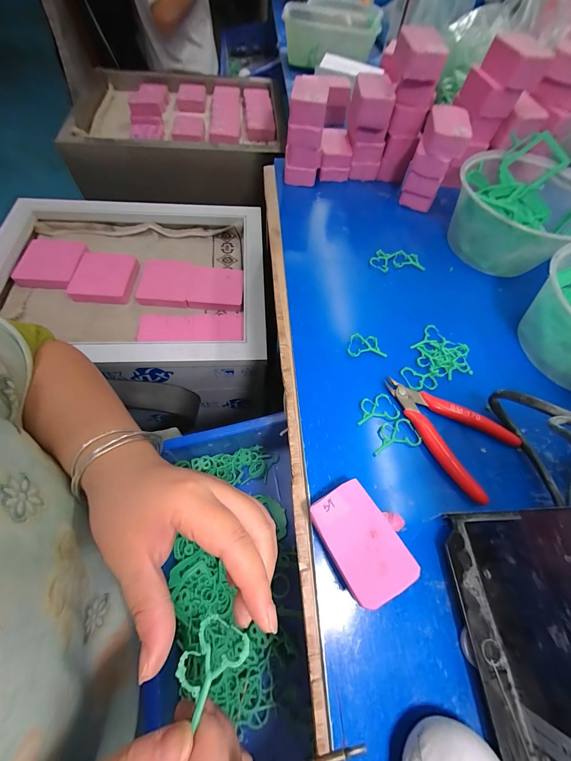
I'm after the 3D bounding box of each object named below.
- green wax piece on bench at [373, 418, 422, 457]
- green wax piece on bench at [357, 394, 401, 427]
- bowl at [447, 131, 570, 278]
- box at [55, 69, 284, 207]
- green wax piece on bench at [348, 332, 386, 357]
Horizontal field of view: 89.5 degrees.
[{"bbox_3d":[0.097,0.049,0.257,0.045,0.004,0.025,-11,64,-10],"label":"green wax piece on bench"},{"bbox_3d":[0.084,0.026,0.267,0.041,0.004,0.025,-12,64,-10],"label":"green wax piece on bench"},{"bbox_3d":[0.294,-0.210,0.364,0.156,0.089,0.156,2,62,-3],"label":"bowl"},{"bbox_3d":[-0.274,-0.637,0.746,0.491,0.131,0.376,-2,63,-6],"label":"box"},{"bbox_3d":[0.084,-0.037,0.300,0.039,0.009,0.024,0,62,-4],"label":"green wax piece on bench"}]

